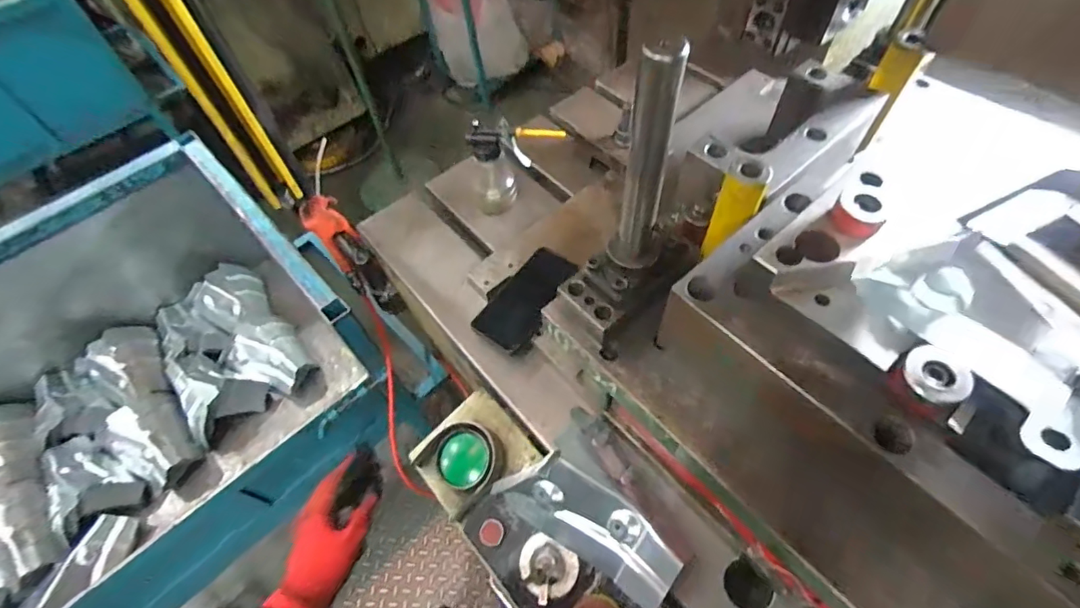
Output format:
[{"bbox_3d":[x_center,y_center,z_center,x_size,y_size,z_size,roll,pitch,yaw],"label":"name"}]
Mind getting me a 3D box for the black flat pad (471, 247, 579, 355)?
[{"bbox_3d":[-0.020,-0.007,0.690,0.079,0.019,0.150,37,83,22],"label":"black flat pad"}]

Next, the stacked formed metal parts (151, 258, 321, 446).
[{"bbox_3d":[-0.731,0.097,1.179,0.256,0.109,0.380,-37,64,-18],"label":"stacked formed metal parts"}]

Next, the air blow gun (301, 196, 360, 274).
[{"bbox_3d":[-0.360,-0.120,0.881,0.074,0.142,0.025,-21,28,-9],"label":"air blow gun"}]

